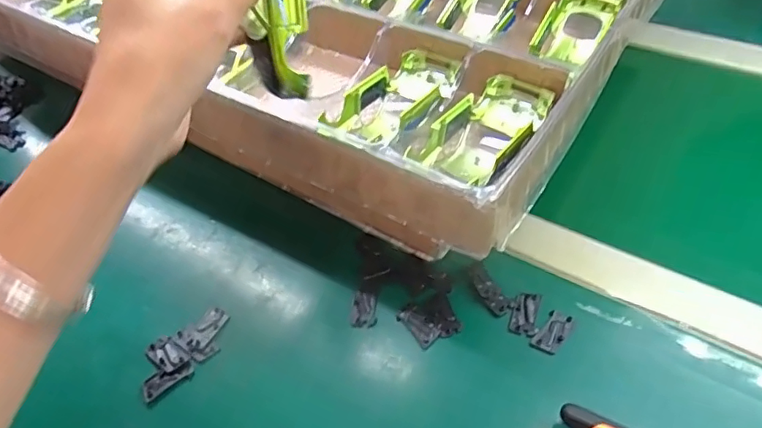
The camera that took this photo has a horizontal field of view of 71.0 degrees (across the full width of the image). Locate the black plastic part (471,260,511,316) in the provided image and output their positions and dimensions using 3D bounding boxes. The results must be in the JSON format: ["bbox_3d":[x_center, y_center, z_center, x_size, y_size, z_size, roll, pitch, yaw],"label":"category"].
[{"bbox_3d":[0.076,0.053,0.383,0.015,0.004,0.045,-22,49,-15],"label":"black plastic part"}]

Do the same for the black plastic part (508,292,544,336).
[{"bbox_3d":[0.100,0.068,0.369,0.018,0.004,0.032,11,49,14],"label":"black plastic part"}]

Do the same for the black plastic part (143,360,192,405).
[{"bbox_3d":[-0.142,0.110,0.354,0.033,0.004,0.015,-36,54,-25],"label":"black plastic part"}]

